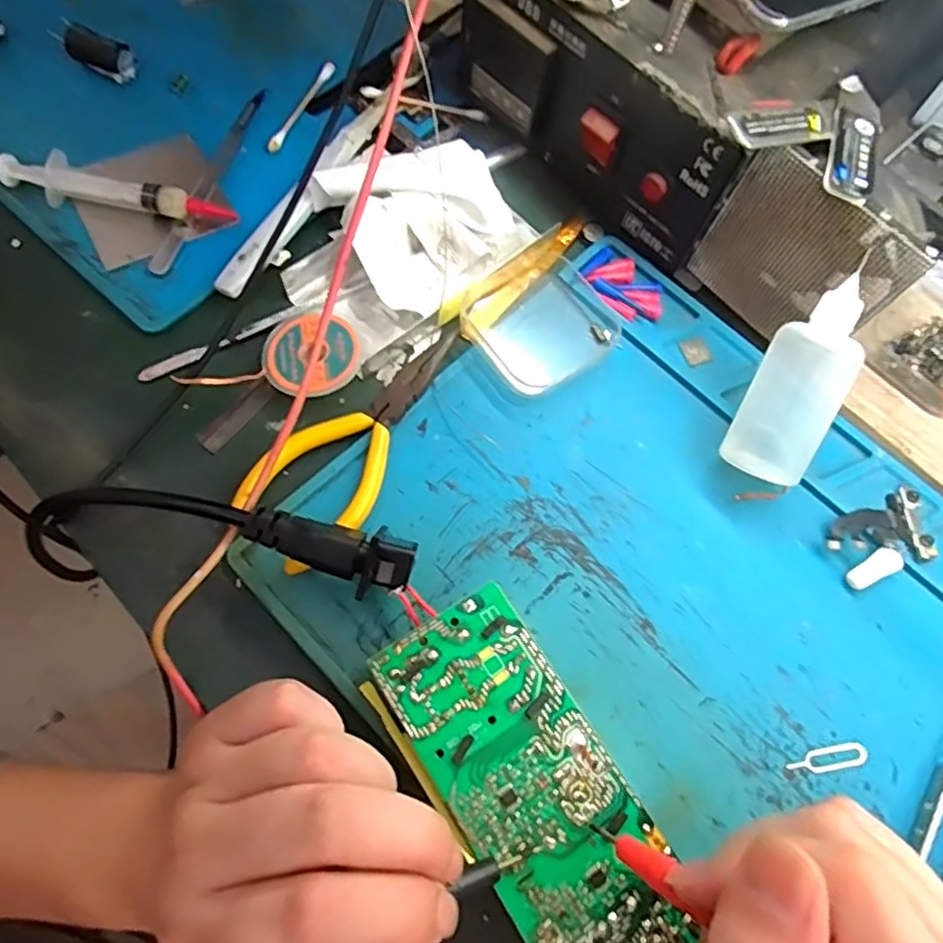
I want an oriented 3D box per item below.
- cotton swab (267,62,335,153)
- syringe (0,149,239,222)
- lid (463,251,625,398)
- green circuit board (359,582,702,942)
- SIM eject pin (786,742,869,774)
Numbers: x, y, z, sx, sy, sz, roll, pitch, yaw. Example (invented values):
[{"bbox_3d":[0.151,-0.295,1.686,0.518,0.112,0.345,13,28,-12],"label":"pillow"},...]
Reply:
[{"bbox_3d":[-0.094,-0.201,0.352,0.007,0.004,0.069,23,71,5],"label":"cotton swab"},{"bbox_3d":[-0.171,-0.134,0.309,0.106,0.021,0.018,11,70,1],"label":"syringe"},{"bbox_3d":[0.035,-0.073,0.308,0.067,0.010,0.062,-37,76,-14],"label":"lid"},{"bbox_3d":[0.021,0.112,0.231,0.060,0.028,0.129,-34,75,-14],"label":"green circuit board"},{"bbox_3d":[0.140,0.113,0.250,0.034,0.004,0.009,-9,71,-6],"label":"SIM eject pin"}]

